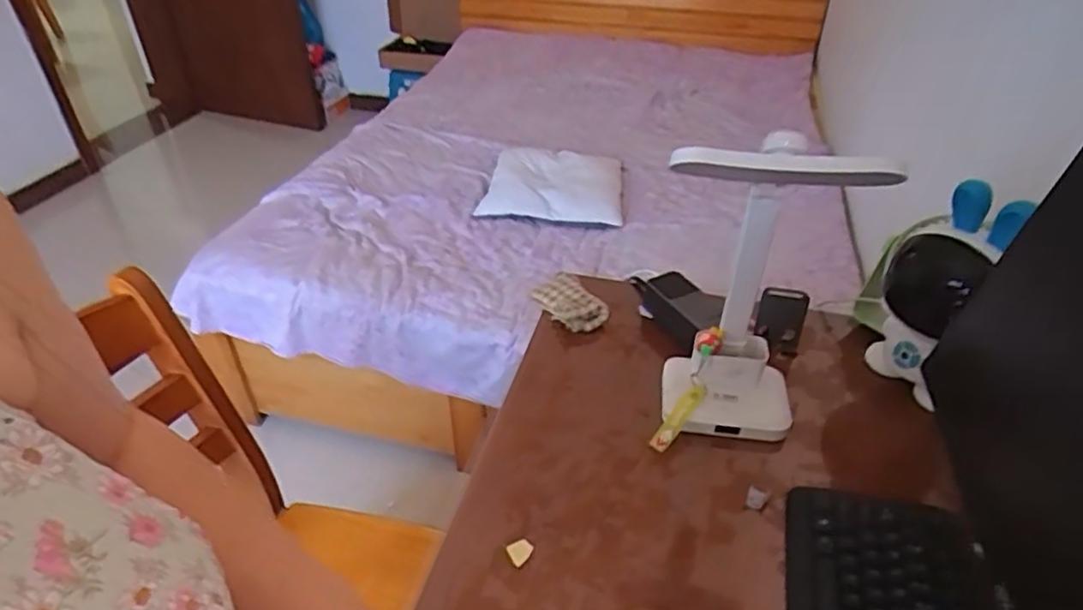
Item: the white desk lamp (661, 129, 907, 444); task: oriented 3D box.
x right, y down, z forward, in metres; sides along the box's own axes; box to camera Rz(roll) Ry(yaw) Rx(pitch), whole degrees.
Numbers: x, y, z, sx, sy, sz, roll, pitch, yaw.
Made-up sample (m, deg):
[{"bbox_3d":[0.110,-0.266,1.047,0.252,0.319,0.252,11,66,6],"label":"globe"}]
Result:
[{"bbox_3d":[0.194,-0.007,0.631,0.154,0.345,0.152,10,37,12],"label":"white desk lamp"}]

